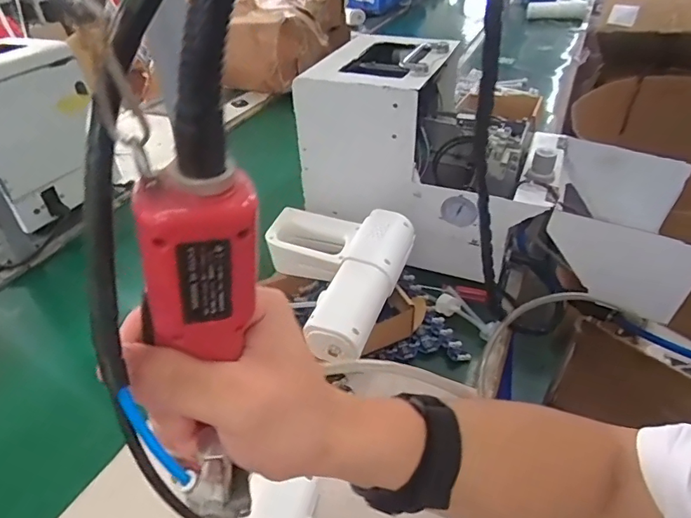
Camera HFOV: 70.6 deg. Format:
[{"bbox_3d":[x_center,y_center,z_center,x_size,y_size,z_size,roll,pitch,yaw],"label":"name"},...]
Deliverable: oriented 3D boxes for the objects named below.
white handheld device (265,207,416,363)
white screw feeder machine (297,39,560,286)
[{"bbox_3d":[-0.027,0.017,0.591,0.185,0.059,0.213,10,40,16],"label":"white handheld device"},{"bbox_3d":[0.130,-0.151,0.713,0.325,0.263,0.213,12,41,19],"label":"white screw feeder machine"}]

